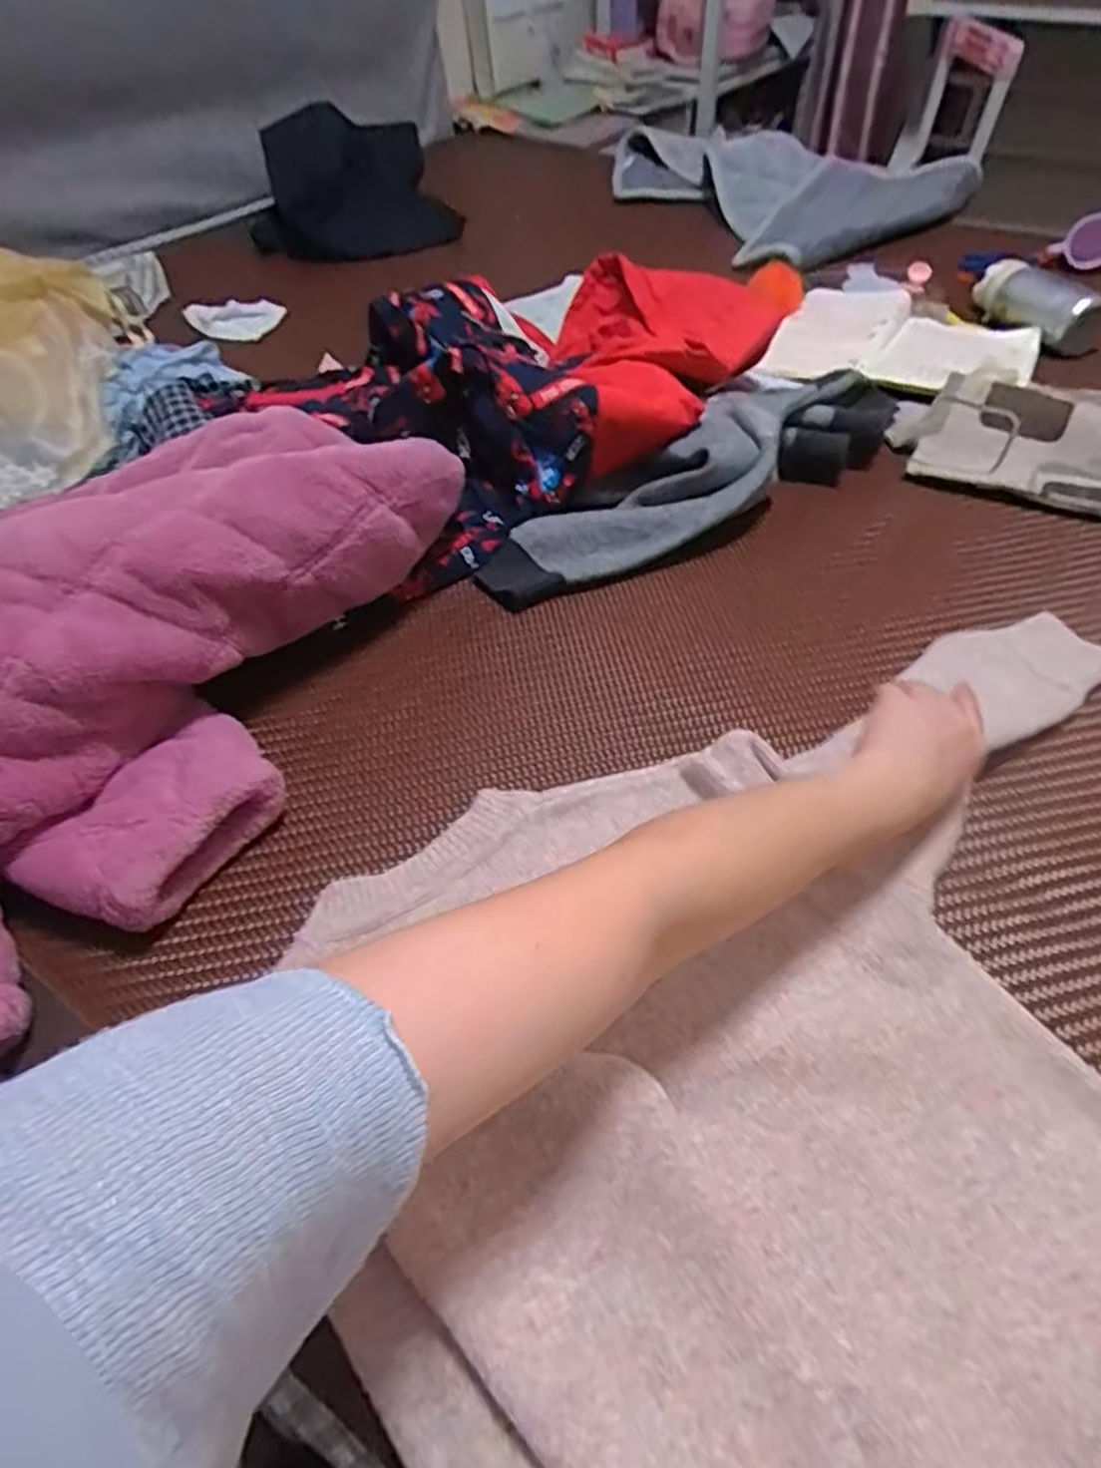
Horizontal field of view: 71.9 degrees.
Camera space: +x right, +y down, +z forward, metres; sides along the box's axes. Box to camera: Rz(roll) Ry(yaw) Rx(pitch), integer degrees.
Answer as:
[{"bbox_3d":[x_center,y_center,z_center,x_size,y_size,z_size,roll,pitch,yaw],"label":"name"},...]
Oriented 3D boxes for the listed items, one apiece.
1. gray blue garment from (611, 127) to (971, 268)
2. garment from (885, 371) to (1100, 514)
[{"bbox_3d":[0.451,-1.145,1.511,0.572,0.076,0.874,-18,52,-12],"label":"gray blue garment"},{"bbox_3d":[0.563,-0.287,0.773,0.407,0.050,0.174,21,54,19],"label":"garment"}]

